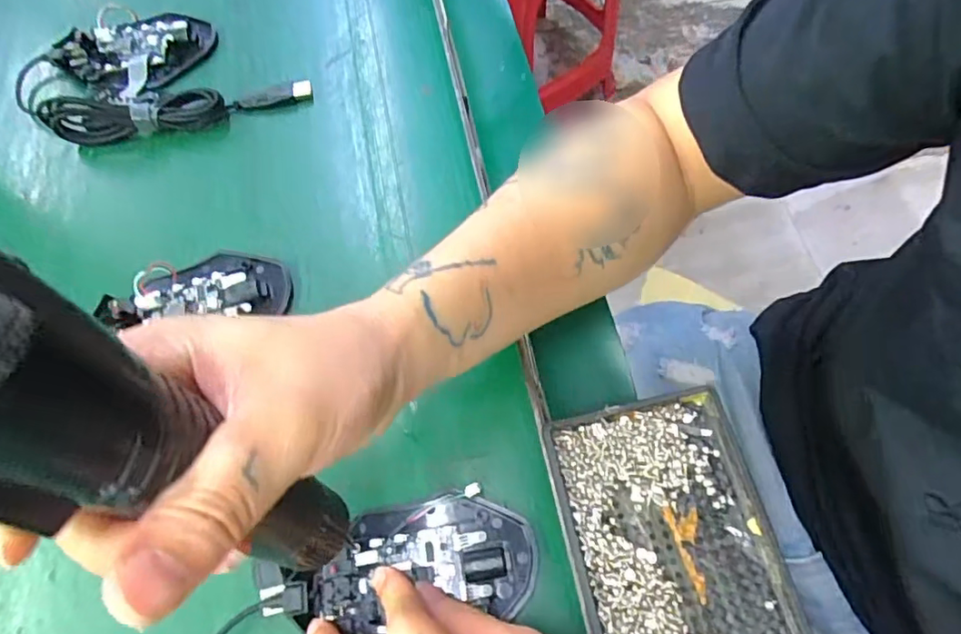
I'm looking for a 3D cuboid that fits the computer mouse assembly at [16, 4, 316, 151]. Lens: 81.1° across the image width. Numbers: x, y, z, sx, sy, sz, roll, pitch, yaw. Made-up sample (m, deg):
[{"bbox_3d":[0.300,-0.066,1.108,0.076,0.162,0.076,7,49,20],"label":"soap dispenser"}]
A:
[{"bbox_3d":[-0.238,-0.193,0.425,0.195,0.028,0.124,-15,67,-4],"label":"computer mouse assembly"}]

